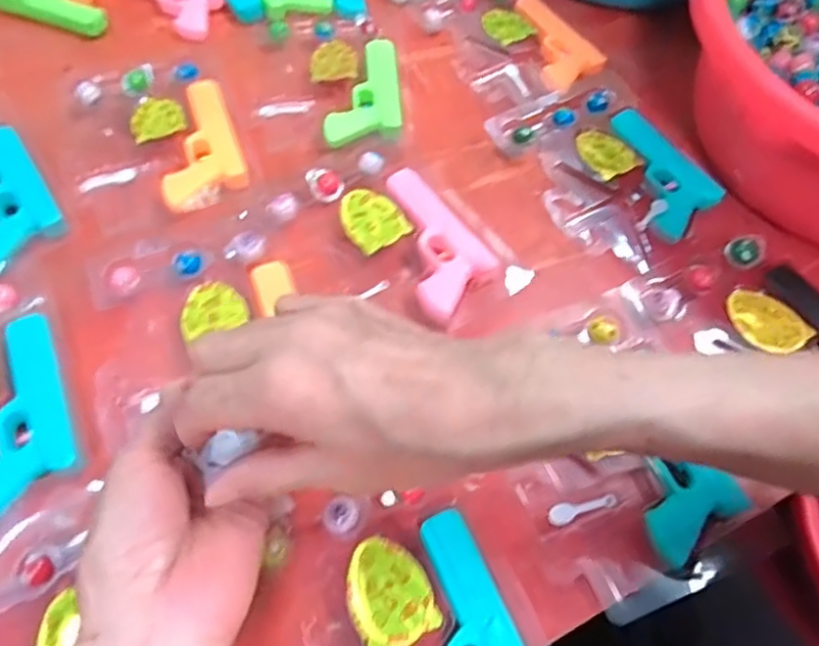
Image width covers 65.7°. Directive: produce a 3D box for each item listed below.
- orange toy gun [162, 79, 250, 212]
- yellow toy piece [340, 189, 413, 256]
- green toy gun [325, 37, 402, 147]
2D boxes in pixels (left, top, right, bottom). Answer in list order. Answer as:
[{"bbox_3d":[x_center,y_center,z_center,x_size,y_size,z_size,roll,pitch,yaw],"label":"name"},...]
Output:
[{"bbox_3d":[-0.159,-0.138,0.478,0.059,0.009,0.120,-13,60,-11],"label":"orange toy gun"},{"bbox_3d":[-0.027,-0.073,0.445,0.041,0.011,0.046,-30,64,-19],"label":"yellow toy piece"},{"bbox_3d":[-0.037,-0.192,0.521,0.058,0.011,0.118,1,58,-2],"label":"green toy gun"}]

